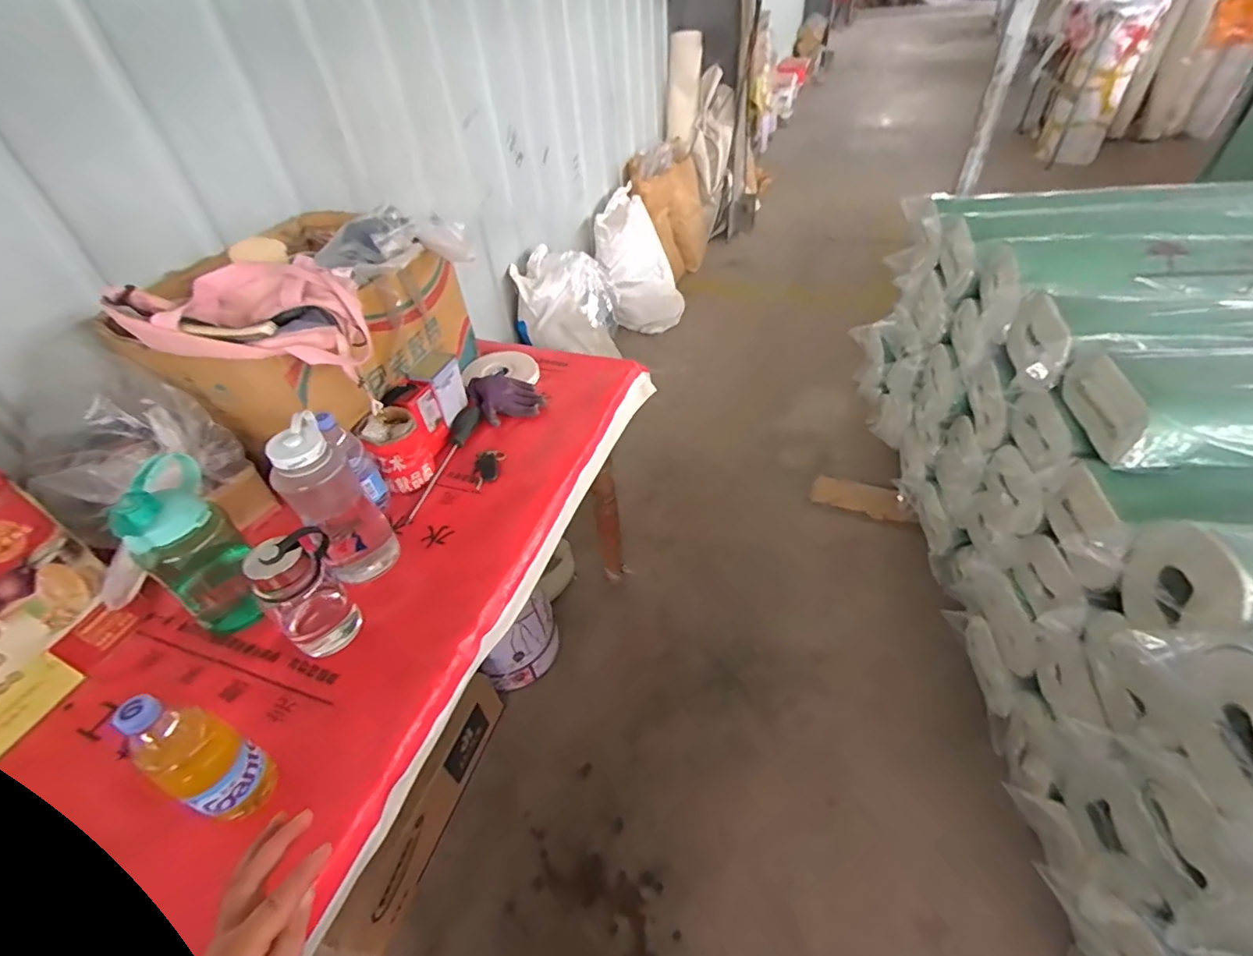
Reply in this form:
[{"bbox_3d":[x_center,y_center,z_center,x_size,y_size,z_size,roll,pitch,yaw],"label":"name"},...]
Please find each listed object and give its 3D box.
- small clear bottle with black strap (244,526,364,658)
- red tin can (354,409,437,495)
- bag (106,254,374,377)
[{"bbox_3d":[-0.425,0.151,0.723,0.077,0.179,0.101,27,52,31],"label":"small clear bottle with black strap"},{"bbox_3d":[-0.399,-0.045,0.959,0.096,0.128,0.083,-30,48,-23],"label":"red tin can"},{"bbox_3d":[-0.547,-0.237,0.814,0.284,0.128,0.166,-8,43,-2],"label":"bag"}]

